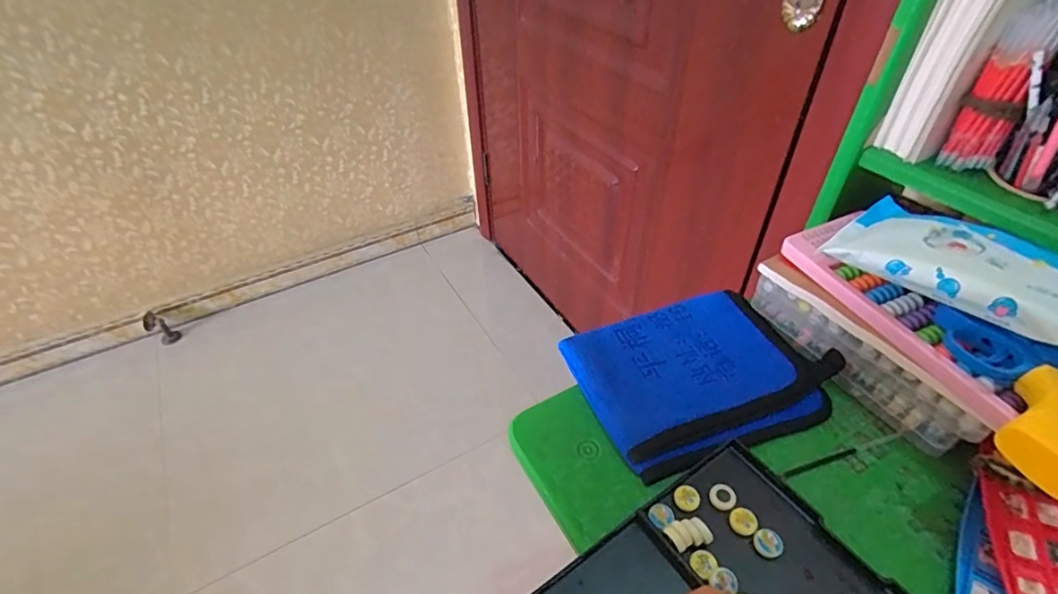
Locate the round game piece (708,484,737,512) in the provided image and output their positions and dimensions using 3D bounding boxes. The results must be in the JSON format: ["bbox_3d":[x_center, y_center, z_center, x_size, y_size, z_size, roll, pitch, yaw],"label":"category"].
[{"bbox_3d":[0.139,0.144,0.368,0.018,0.006,0.018,-1,43,1],"label":"round game piece"}]

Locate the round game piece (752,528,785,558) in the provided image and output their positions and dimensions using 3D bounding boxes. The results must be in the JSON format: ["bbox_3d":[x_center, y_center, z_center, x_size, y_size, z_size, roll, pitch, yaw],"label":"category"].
[{"bbox_3d":[0.160,0.165,0.343,0.018,0.006,0.016,15,45,17],"label":"round game piece"}]

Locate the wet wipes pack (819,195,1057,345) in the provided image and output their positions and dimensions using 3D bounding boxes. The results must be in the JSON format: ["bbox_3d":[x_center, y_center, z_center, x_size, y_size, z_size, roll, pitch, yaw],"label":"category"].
[{"bbox_3d":[0.320,-0.027,0.369,0.103,0.027,0.164,-31,50,-28],"label":"wet wipes pack"}]

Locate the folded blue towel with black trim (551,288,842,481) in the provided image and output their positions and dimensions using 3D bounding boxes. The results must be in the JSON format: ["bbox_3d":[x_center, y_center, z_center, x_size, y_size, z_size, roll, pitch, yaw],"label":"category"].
[{"bbox_3d":[0.150,0.066,0.454,0.203,0.020,0.152,-15,44,-14],"label":"folded blue towel with black trim"}]

